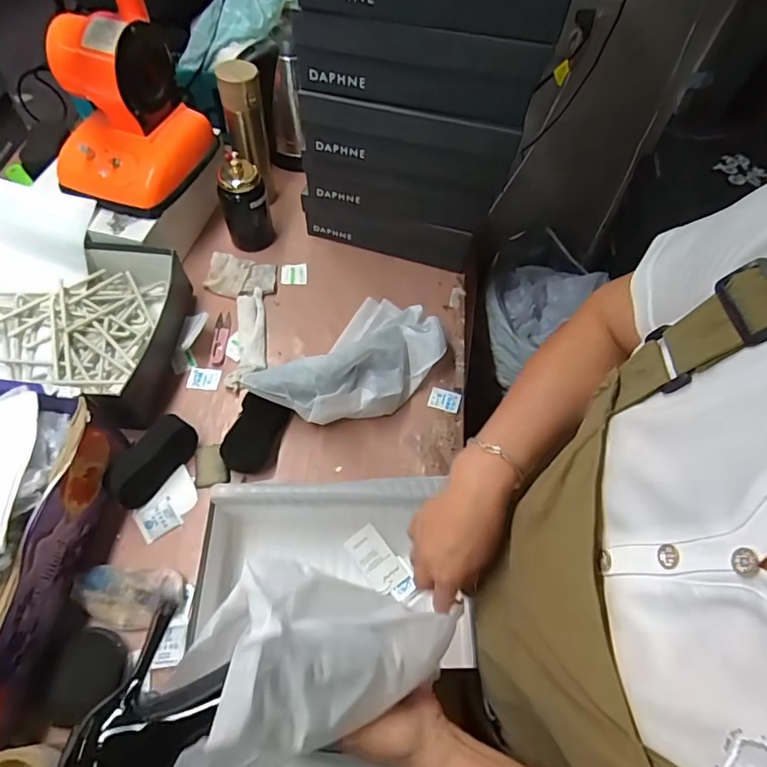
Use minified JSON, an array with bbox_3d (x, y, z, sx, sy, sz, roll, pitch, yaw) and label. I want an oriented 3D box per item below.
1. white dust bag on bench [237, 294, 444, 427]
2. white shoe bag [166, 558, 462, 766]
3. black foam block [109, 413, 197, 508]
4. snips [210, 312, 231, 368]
[{"bbox_3d":[-0.044,-0.029,0.730,0.282,0.084,0.163,-38,69,-23],"label":"white dust bag on bench"},{"bbox_3d":[-0.047,0.186,0.351,0.199,0.090,0.117,-12,61,-11],"label":"white shoe bag"},{"bbox_3d":[-0.306,0.100,0.650,0.046,0.076,0.123,32,62,14],"label":"black foam block"},{"bbox_3d":[-0.263,-0.072,0.793,0.023,0.011,0.104,0,60,-4],"label":"snips"}]

